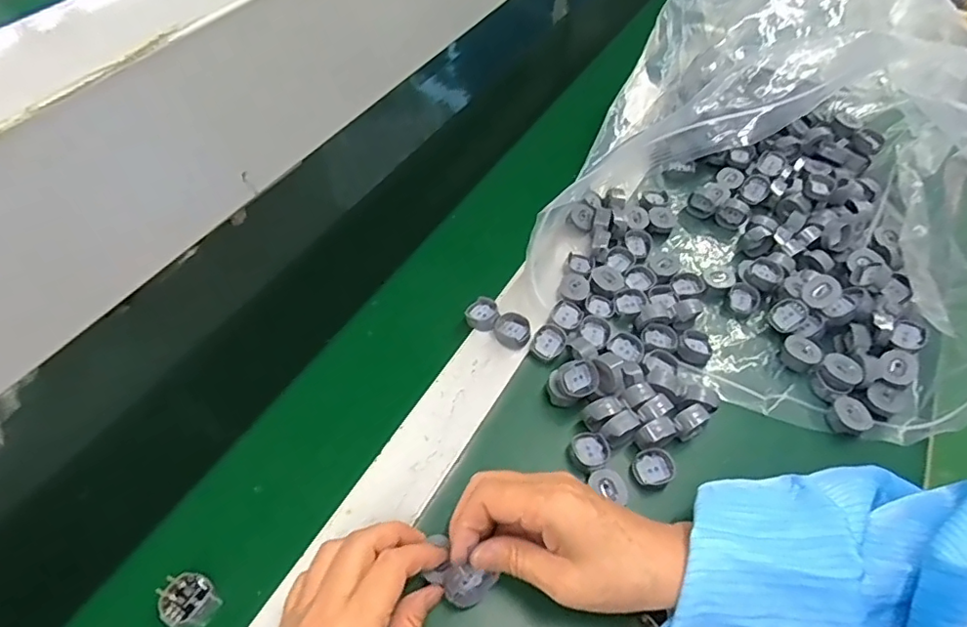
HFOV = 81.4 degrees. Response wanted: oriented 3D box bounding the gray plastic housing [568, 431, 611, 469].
[{"bbox_3d":[0.076,0.099,0.404,0.025,0.010,0.028,-8,54,-10],"label":"gray plastic housing"}]

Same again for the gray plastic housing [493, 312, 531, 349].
[{"bbox_3d":[0.024,0.014,0.460,0.030,0.012,0.027,26,56,14],"label":"gray plastic housing"}]

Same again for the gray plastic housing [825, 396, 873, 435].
[{"bbox_3d":[0.277,0.078,0.425,0.027,0.014,0.027,2,53,-3],"label":"gray plastic housing"}]

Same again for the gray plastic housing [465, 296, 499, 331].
[{"bbox_3d":[-0.001,0.000,0.472,0.028,0.010,0.030,2,53,-3],"label":"gray plastic housing"}]

